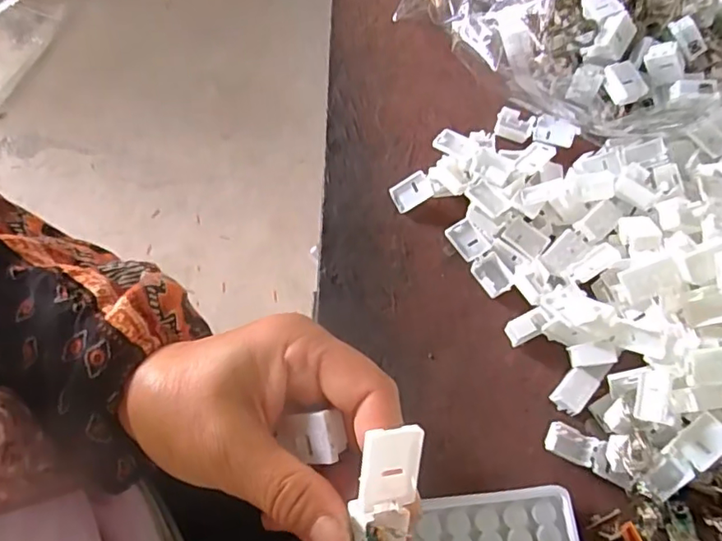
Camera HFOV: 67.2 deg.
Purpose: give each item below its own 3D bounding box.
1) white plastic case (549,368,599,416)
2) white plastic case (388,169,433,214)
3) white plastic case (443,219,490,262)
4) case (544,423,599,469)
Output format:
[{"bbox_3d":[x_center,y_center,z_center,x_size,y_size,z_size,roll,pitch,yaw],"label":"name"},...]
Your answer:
[{"bbox_3d":[0.130,0.074,0.333,0.018,0.012,0.026,39,73,14],"label":"white plastic case"},{"bbox_3d":[0.035,-0.054,0.379,0.029,0.004,0.021,-27,88,16],"label":"white plastic case"},{"bbox_3d":[0.071,-0.020,0.368,0.018,0.008,0.027,-30,71,-12],"label":"white plastic case"},{"bbox_3d":[0.124,0.103,0.323,0.027,0.005,0.018,24,70,9],"label":"case"}]

